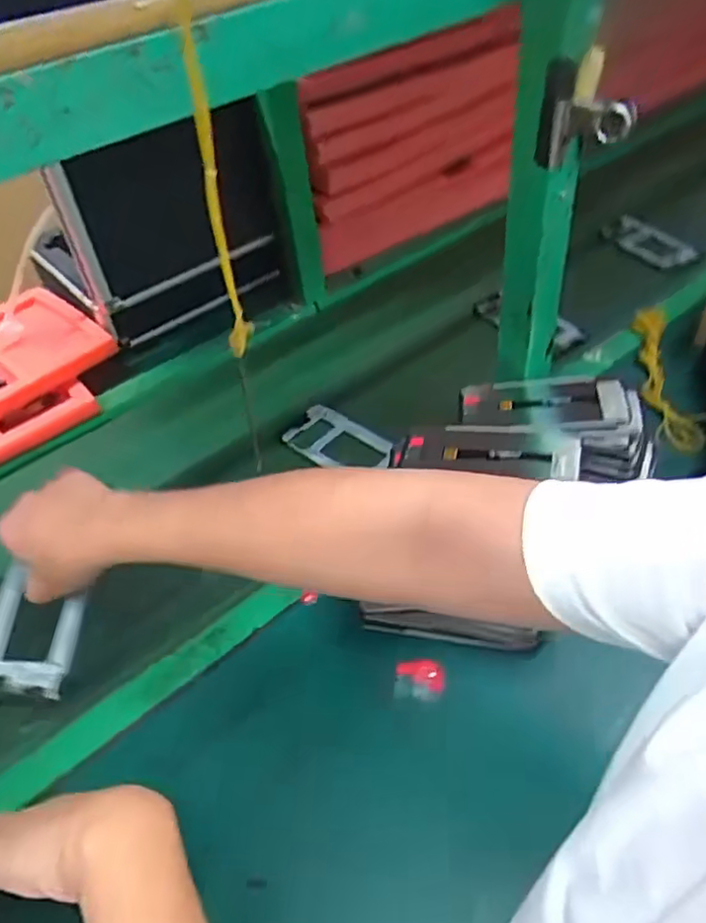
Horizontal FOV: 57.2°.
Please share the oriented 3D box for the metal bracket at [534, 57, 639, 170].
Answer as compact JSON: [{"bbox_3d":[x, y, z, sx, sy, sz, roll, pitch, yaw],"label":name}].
[{"bbox_3d":[0.170,-0.252,0.476,0.067,0.076,0.026,17,50,22],"label":"metal bracket"}]

